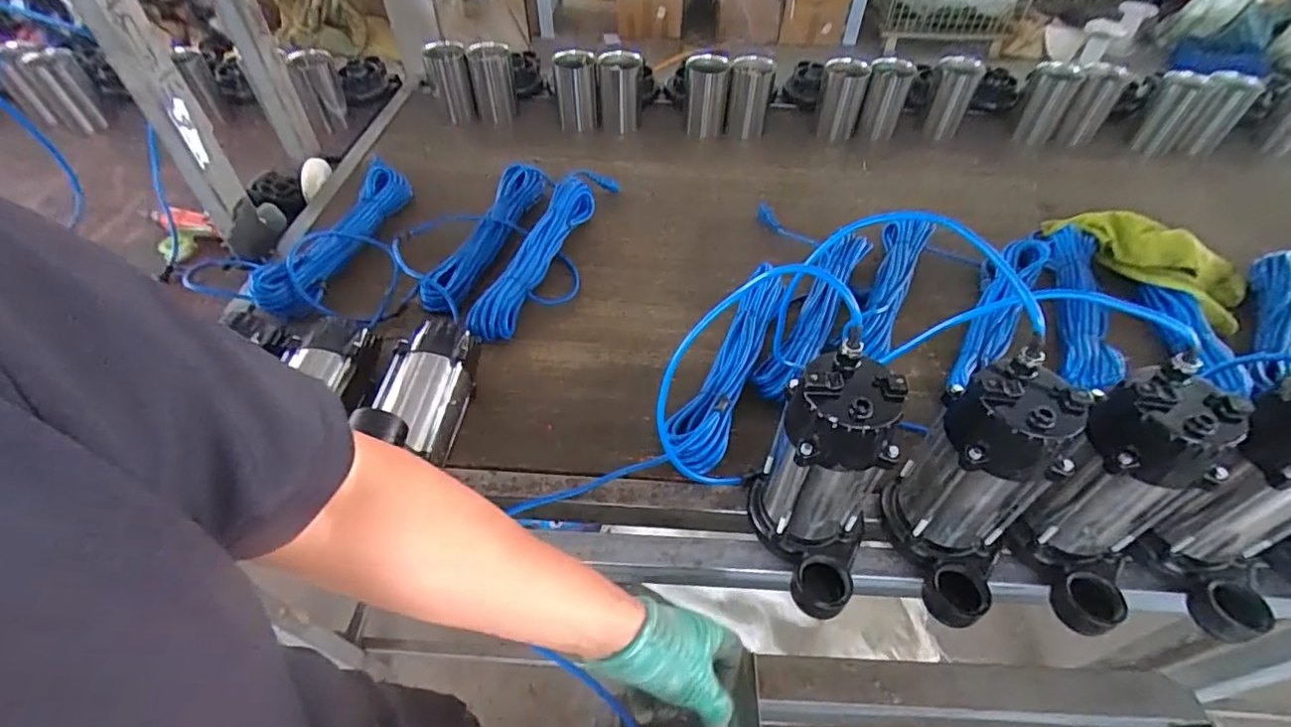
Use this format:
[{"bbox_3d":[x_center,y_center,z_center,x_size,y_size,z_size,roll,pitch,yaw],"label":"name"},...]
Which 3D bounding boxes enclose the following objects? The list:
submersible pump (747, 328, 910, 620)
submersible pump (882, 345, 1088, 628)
[{"bbox_3d":[0.165,0.125,0.549,0.117,0.242,0.144,16,51,12],"label":"submersible pump"},{"bbox_3d":[0.316,0.133,0.546,0.098,0.238,0.159,4,49,2],"label":"submersible pump"}]

